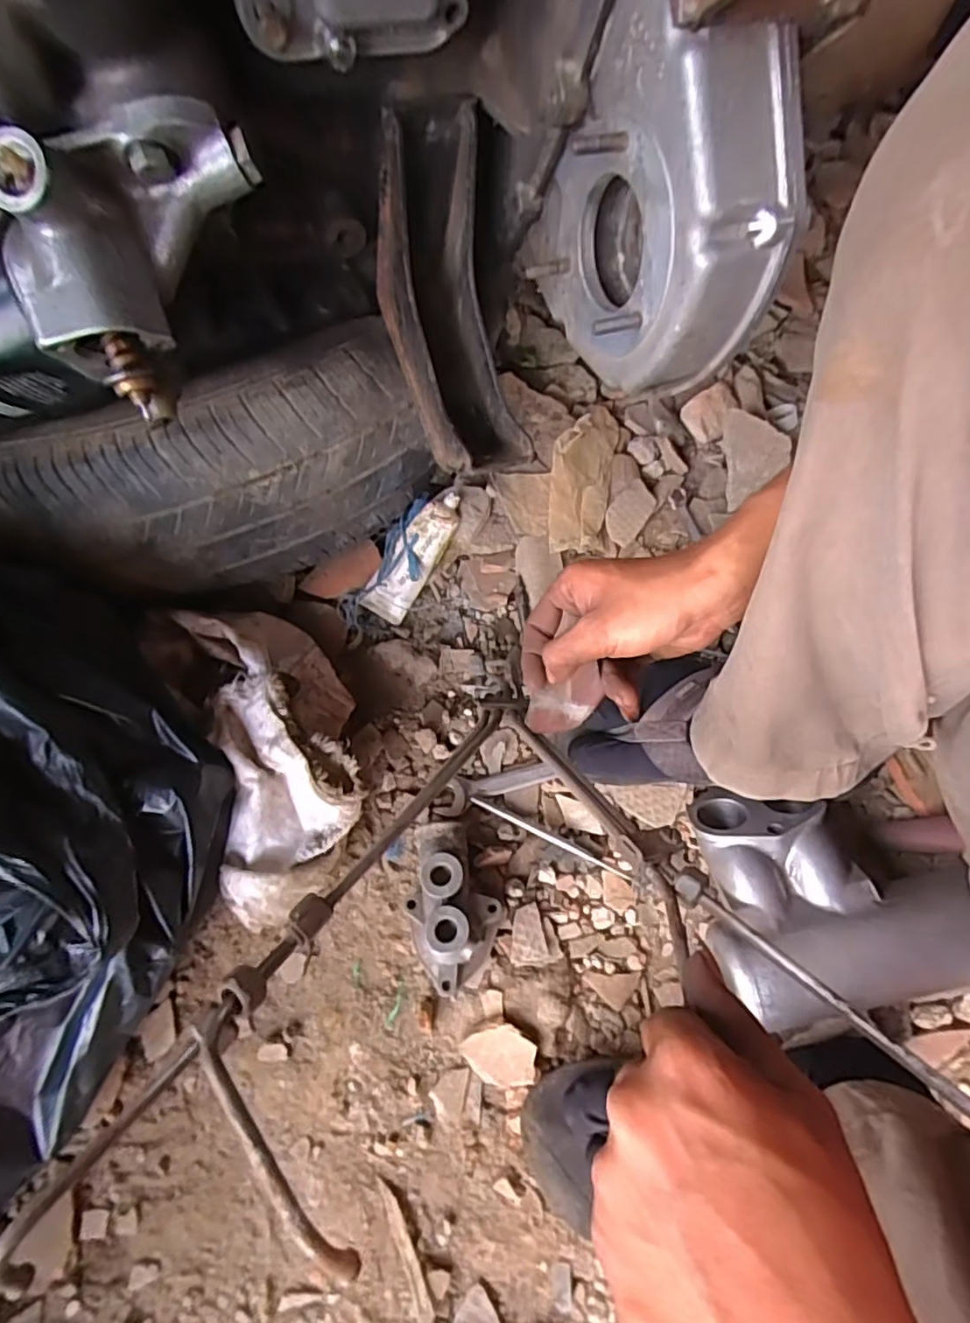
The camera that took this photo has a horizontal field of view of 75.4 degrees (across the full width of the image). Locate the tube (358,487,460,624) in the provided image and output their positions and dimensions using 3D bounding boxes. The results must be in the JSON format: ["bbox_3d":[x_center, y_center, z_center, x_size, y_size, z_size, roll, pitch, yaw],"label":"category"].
[{"bbox_3d":[-0.065,-0.098,0.567,0.042,0.030,0.128,34,96,13],"label":"tube"}]

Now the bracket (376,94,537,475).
[{"bbox_3d":[-0.028,-0.245,0.439,0.074,0.207,0.110,-15,28,-5],"label":"bracket"}]

